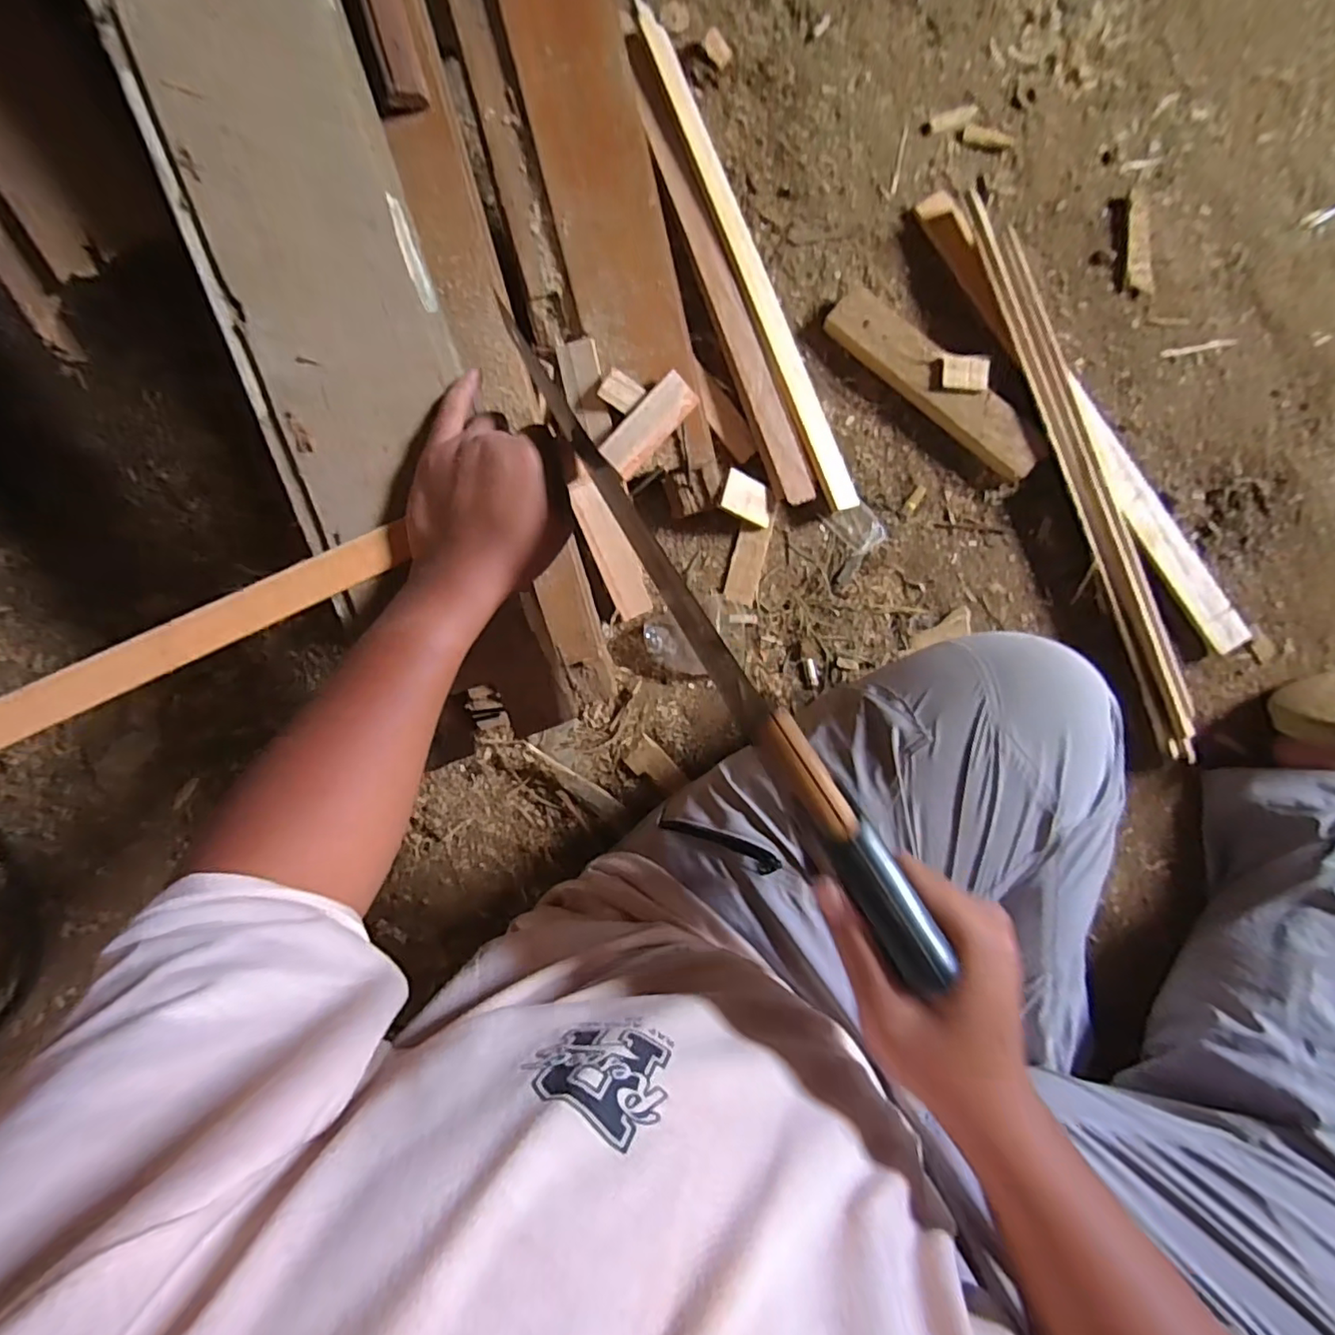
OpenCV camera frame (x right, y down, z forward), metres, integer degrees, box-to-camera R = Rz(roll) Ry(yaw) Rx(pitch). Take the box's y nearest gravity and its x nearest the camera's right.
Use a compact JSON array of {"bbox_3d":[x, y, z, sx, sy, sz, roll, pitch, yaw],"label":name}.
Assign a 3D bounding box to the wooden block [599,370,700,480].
[{"bbox_3d":[-0.016,-0.219,0.538,0.100,0.008,0.038,-49,119,0],"label":"wooden block"}]

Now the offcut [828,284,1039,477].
[{"bbox_3d":[0.274,-0.292,0.614,0.250,0.029,0.056,40,87,-3],"label":"offcut"}]

